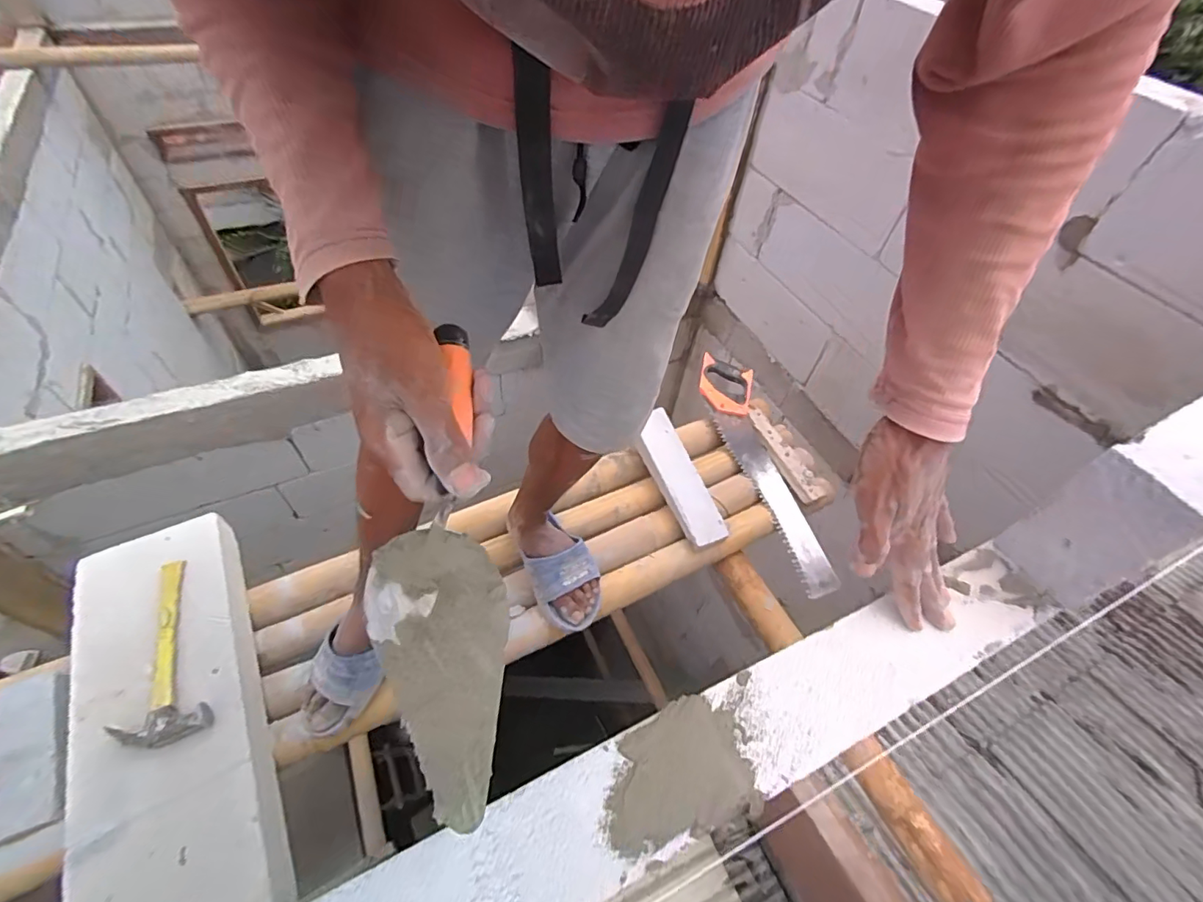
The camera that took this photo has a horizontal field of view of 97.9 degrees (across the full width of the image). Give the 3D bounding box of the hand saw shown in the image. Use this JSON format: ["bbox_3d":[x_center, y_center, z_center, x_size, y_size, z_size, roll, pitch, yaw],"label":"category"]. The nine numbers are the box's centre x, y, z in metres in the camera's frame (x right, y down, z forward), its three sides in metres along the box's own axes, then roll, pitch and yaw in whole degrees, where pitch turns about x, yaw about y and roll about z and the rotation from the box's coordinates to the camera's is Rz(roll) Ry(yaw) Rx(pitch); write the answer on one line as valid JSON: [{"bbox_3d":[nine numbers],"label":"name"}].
[{"bbox_3d":[0.324,0.031,1.076,0.111,0.017,0.531,-14,67,-3],"label":"hand saw"}]

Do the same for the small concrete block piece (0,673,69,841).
[{"bbox_3d":[-0.776,0.409,0.707,0.085,0.028,0.188,-10,73,-13],"label":"small concrete block piece"}]

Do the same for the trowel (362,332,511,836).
[{"bbox_3d":[-0.103,0.062,0.327,0.074,0.060,0.279,-4,68,-9],"label":"trowel"}]

